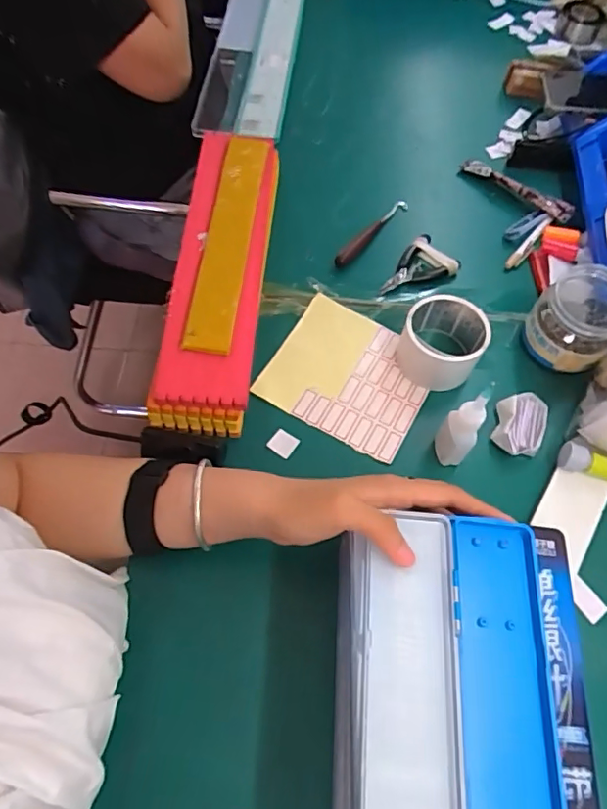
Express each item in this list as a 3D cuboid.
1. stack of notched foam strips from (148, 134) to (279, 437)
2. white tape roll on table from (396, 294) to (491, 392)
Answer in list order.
[{"bbox_3d":[-0.079,-0.144,0.554,0.091,0.070,0.347,2,61,-1],"label":"stack of notched foam strips"},{"bbox_3d":[0.132,-0.060,0.525,0.074,0.056,0.072,1,61,-2],"label":"white tape roll on table"}]

